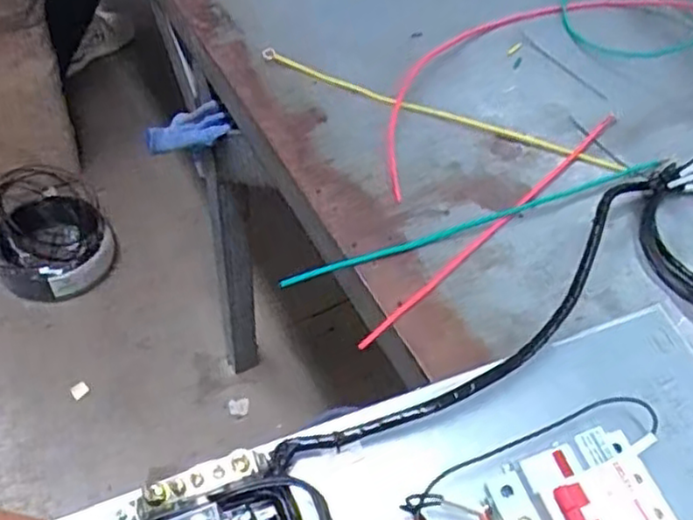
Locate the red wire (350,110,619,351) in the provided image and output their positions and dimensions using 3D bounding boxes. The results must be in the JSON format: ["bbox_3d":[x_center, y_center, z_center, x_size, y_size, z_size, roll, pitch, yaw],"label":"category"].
[{"bbox_3d":[0.125,-0.036,0.530,0.007,0.008,0.334,38,57,22],"label":"red wire"}]

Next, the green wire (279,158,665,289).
[{"bbox_3d":[0.109,-0.033,0.526,0.339,0.009,0.011,-17,55,-19],"label":"green wire"}]

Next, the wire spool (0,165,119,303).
[{"bbox_3d":[-0.512,-0.049,1.188,0.192,0.112,0.249,-20,56,-20],"label":"wire spool"}]

